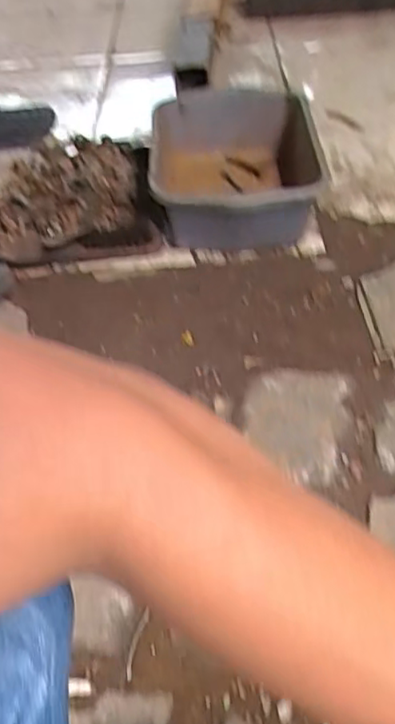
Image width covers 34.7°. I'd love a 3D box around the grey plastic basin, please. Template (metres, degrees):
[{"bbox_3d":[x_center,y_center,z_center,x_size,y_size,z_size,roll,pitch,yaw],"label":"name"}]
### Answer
[{"bbox_3d":[0.064,-0.311,1.039,0.264,0.125,0.324,-5,47,2],"label":"grey plastic basin"}]

